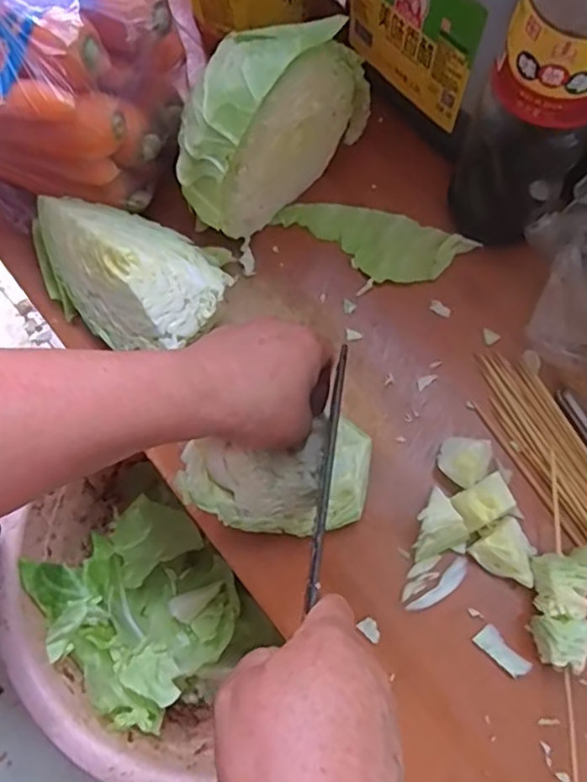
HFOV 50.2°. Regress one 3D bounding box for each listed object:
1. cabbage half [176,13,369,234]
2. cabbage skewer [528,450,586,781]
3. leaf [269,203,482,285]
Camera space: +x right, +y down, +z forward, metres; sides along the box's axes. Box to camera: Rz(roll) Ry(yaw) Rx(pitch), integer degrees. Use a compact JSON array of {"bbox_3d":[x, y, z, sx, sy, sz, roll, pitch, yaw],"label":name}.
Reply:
[{"bbox_3d":[-0.015,-0.199,0.456,0.165,0.135,0.054,-43,78,-13],"label":"cabbage half"},{"bbox_3d":[0.173,0.146,0.398,0.033,0.032,0.204,8,72,1],"label":"cabbage skewer"},{"bbox_3d":[0.061,-0.122,0.503,0.150,0.011,0.058,23,73,6],"label":"leaf"}]

